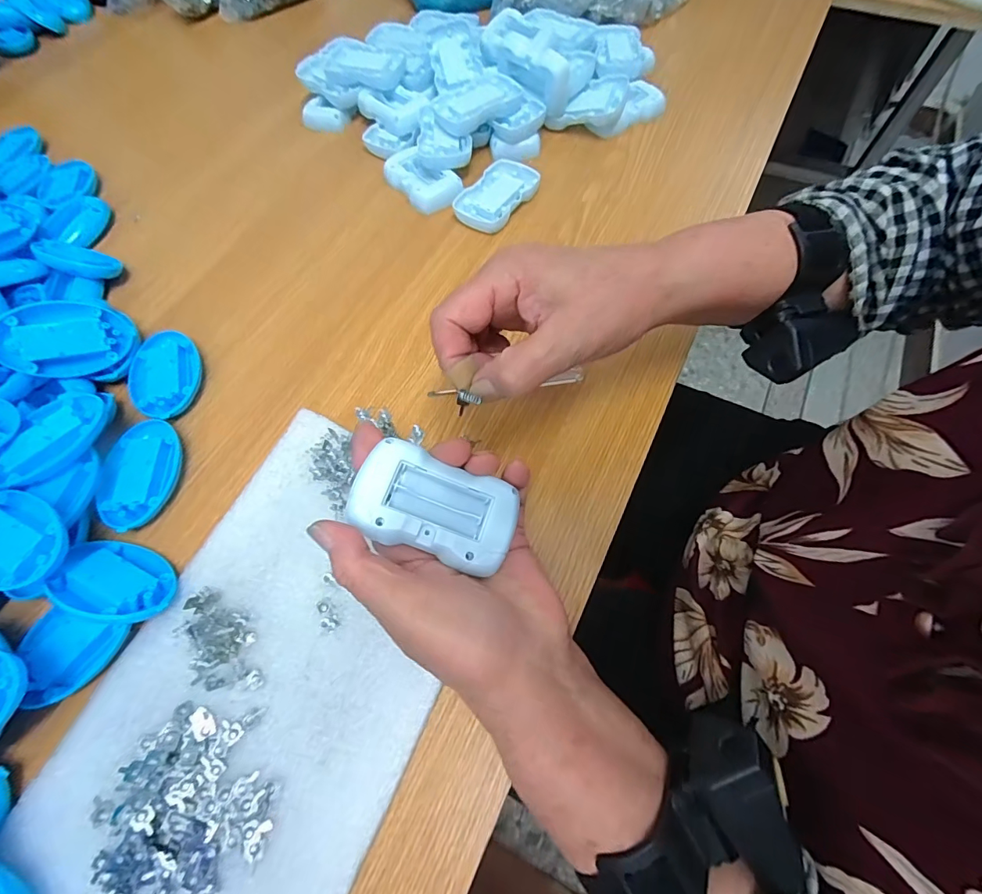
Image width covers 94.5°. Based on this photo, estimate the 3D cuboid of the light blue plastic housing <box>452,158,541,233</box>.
[{"bbox_3d":[0.007,-0.251,0.454,0.057,0.013,0.092,31,70,16],"label":"light blue plastic housing"}]

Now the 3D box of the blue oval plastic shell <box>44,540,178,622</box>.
[{"bbox_3d":[-0.242,0.084,0.291,0.081,0.009,0.054,21,29,17],"label":"blue oval plastic shell"}]

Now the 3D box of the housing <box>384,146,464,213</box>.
[{"bbox_3d":[-0.070,-0.271,0.468,0.089,0.024,0.049,41,73,19],"label":"housing"}]

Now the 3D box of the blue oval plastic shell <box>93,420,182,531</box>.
[{"bbox_3d":[-0.258,0.021,0.336,0.051,0.018,0.082,-6,65,0],"label":"blue oval plastic shell"}]

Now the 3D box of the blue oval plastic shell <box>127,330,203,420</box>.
[{"bbox_3d":[-0.270,-0.057,0.377,0.053,0.020,0.082,-14,65,-4],"label":"blue oval plastic shell"}]

